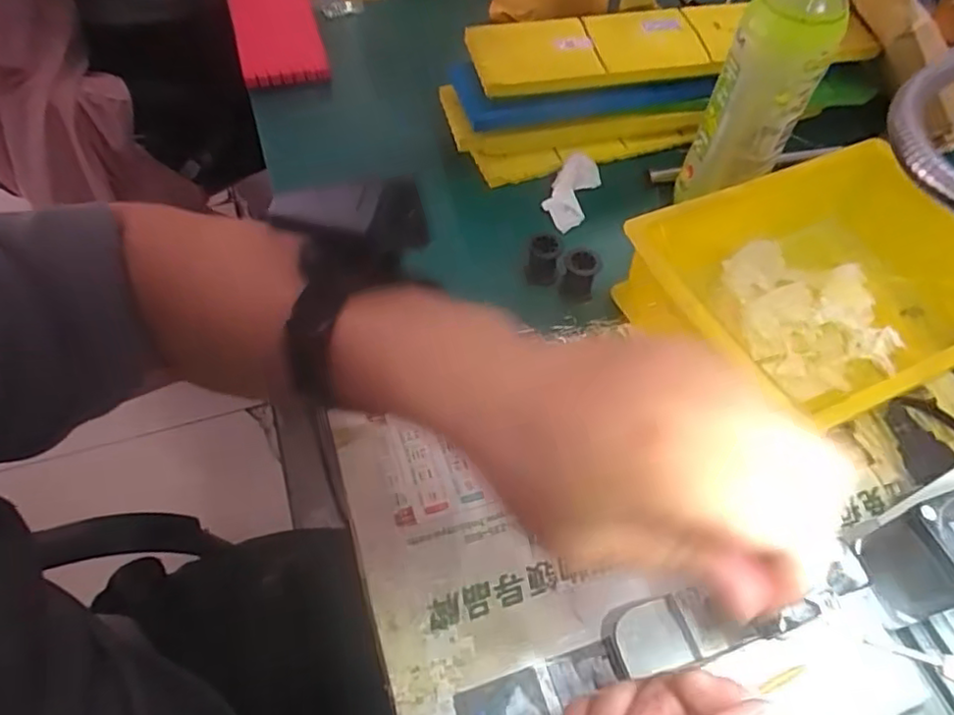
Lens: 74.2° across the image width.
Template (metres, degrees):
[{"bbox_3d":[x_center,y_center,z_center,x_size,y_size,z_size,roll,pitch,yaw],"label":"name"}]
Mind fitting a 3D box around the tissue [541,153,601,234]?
[{"bbox_3d":[0.080,-0.138,0.534,0.033,0.026,0.074,22,71,12],"label":"tissue"}]

